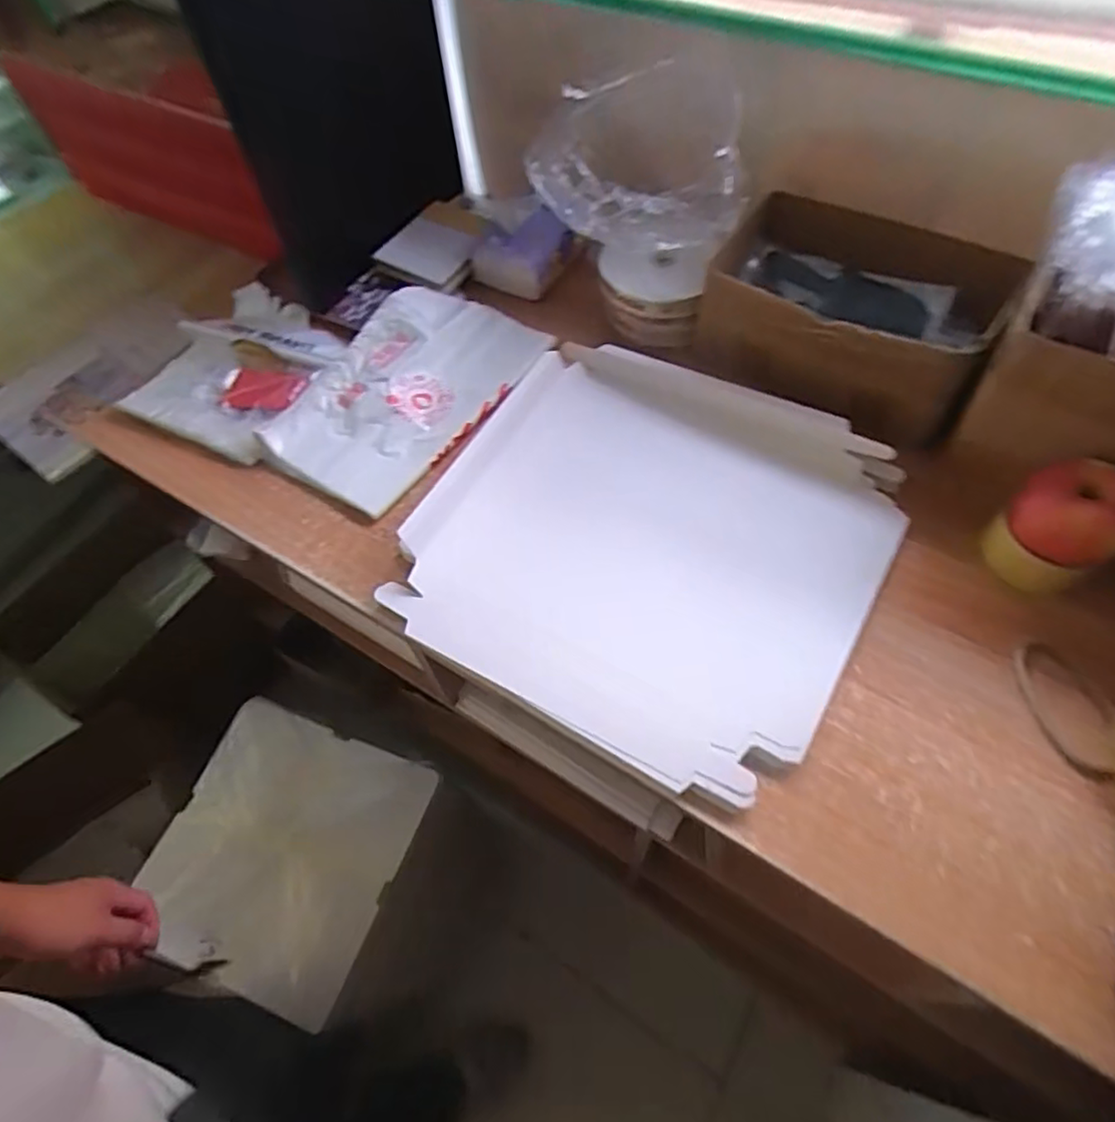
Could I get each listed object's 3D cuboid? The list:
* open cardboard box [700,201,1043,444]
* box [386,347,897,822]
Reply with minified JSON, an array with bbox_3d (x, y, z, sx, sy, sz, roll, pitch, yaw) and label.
[{"bbox_3d":[0.302,-0.248,0.689,0.278,0.126,0.170,34,66,22],"label":"open cardboard box"},{"bbox_3d":[0.081,-0.021,0.612,0.388,0.066,0.368,25,63,18],"label":"box"}]

